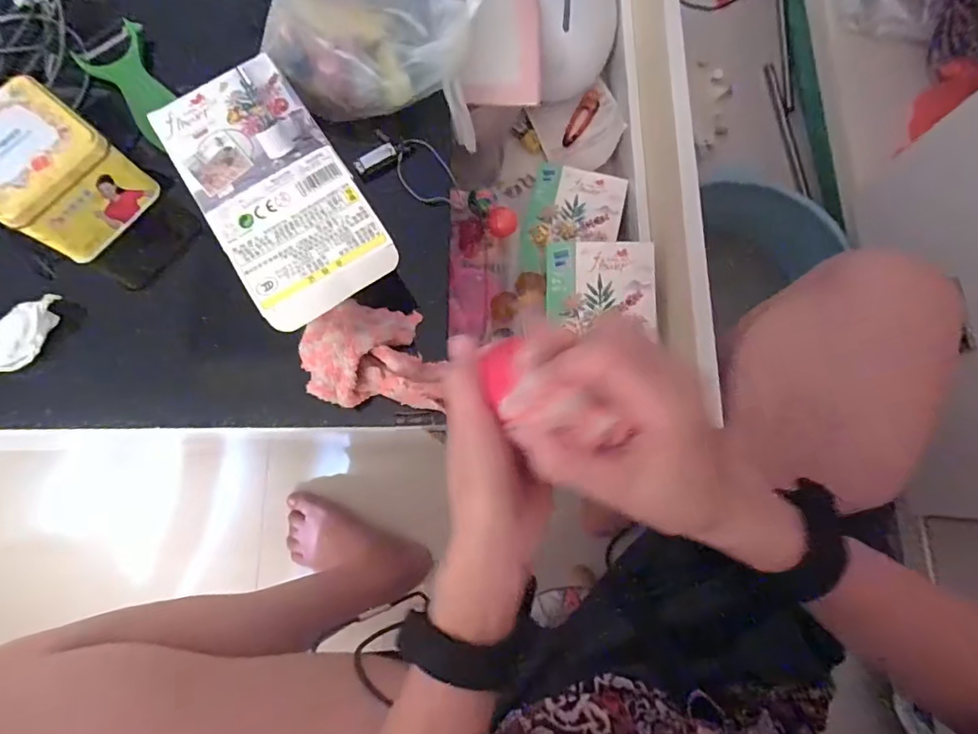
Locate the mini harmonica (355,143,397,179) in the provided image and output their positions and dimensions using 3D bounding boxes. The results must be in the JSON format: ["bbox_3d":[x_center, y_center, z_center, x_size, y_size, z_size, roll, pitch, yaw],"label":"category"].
[{"bbox_3d":[-0.095,-0.174,0.420,0.035,0.015,0.016,-22,79,-5],"label":"mini harmonica"}]

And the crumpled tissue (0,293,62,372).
[{"bbox_3d":[-0.359,-0.018,0.378,0.082,0.030,0.032,-41,81,-8],"label":"crumpled tissue"}]

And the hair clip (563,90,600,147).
[{"bbox_3d":[0.110,-0.297,0.589,0.022,0.019,0.074,31,79,6],"label":"hair clip"}]

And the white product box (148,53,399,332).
[{"bbox_3d":[-0.154,-0.129,0.358,0.098,0.018,0.194,-33,80,-7],"label":"white product box"}]

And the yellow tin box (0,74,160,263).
[{"bbox_3d":[-0.332,-0.146,0.383,0.089,0.075,0.088,37,80,7],"label":"yellow tin box"}]

